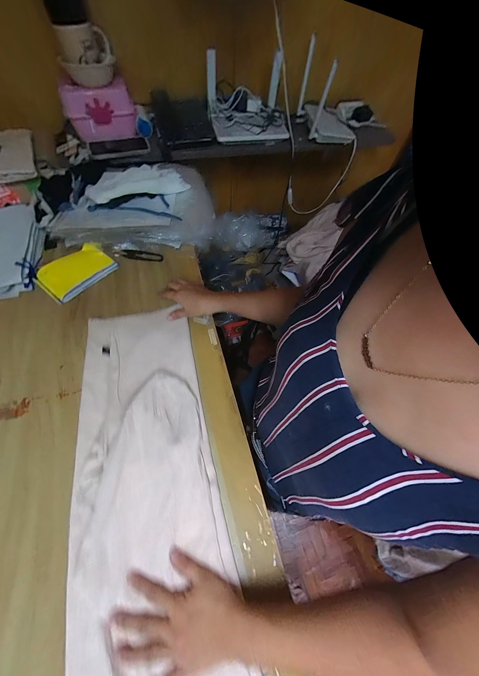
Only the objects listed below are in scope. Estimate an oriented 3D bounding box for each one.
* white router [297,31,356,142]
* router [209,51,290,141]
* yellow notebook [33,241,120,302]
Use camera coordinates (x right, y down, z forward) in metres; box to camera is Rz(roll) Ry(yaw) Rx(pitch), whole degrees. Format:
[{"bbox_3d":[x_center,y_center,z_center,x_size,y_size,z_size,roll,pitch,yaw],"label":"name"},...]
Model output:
[{"bbox_3d":[0.286,-0.750,0.725,0.148,0.170,0.221,-5,63,-6],"label":"white router"},{"bbox_3d":[0.030,-0.702,0.687,0.230,0.146,0.146,-14,64,-10],"label":"router"},{"bbox_3d":[-0.358,-0.147,0.520,0.103,0.024,0.147,40,67,17],"label":"yellow notebook"}]

